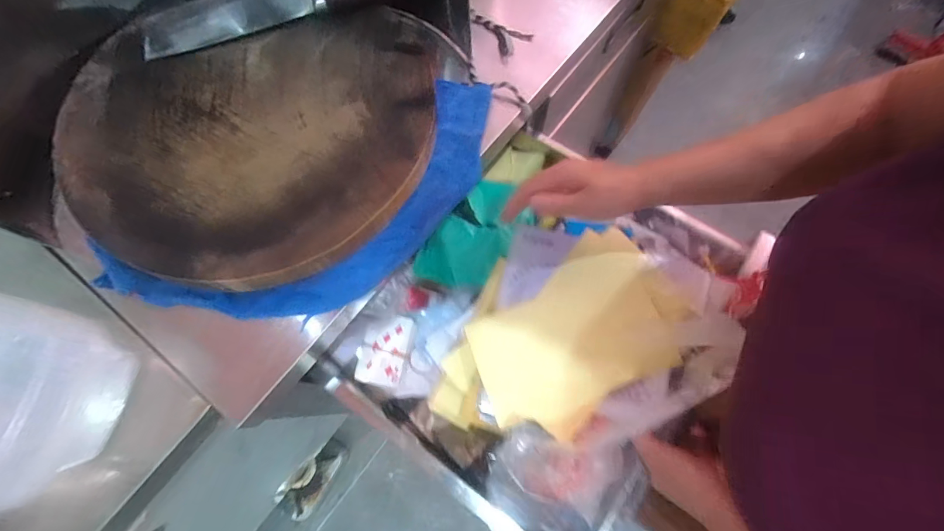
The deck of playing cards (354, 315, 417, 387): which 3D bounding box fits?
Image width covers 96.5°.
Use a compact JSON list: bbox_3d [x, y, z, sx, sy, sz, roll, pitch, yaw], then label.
[{"bbox_3d":[-0.109,0.107,0.533,0.059,0.020,0.086,11,72,4],"label":"deck of playing cards"}]

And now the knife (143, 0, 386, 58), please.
[{"bbox_3d":[-0.218,-0.289,0.457,0.283,0.021,0.056,-16,72,-5],"label":"knife"}]

